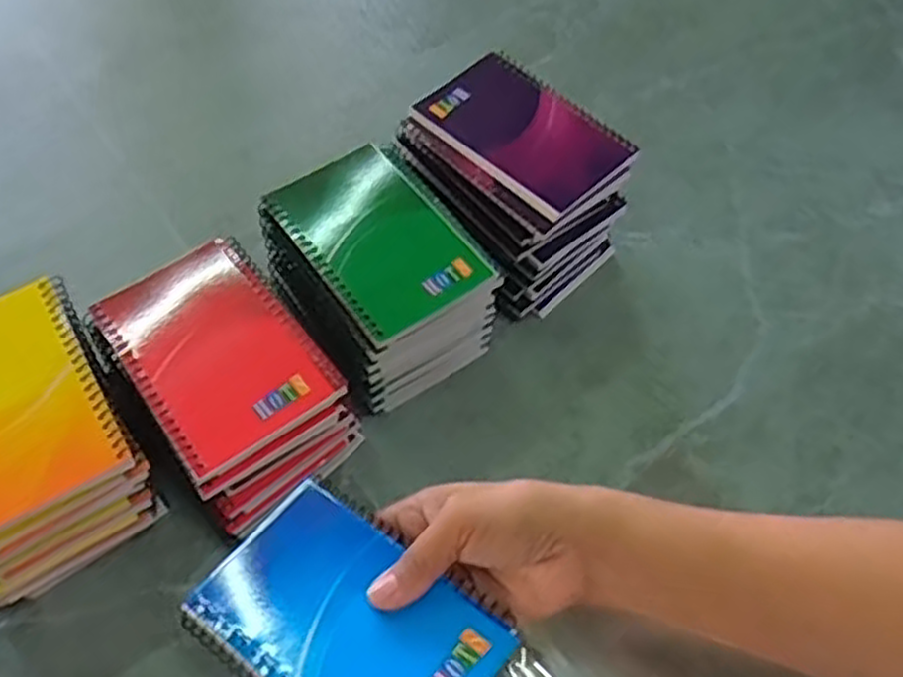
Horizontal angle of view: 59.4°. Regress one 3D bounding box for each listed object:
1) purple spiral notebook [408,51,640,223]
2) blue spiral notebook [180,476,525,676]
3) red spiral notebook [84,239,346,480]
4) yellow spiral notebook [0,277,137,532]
[{"bbox_3d":[0.047,-0.135,0.511,0.085,0.007,0.131,-36,66,-24],"label":"purple spiral notebook"},{"bbox_3d":[-0.046,0.125,0.355,0.134,0.009,0.095,28,52,28],"label":"blue spiral notebook"},{"bbox_3d":[-0.131,0.004,0.435,0.091,0.010,0.131,-32,62,-20],"label":"red spiral notebook"},{"bbox_3d":[-0.233,0.035,0.406,0.100,0.013,0.129,-26,60,-17],"label":"yellow spiral notebook"}]

